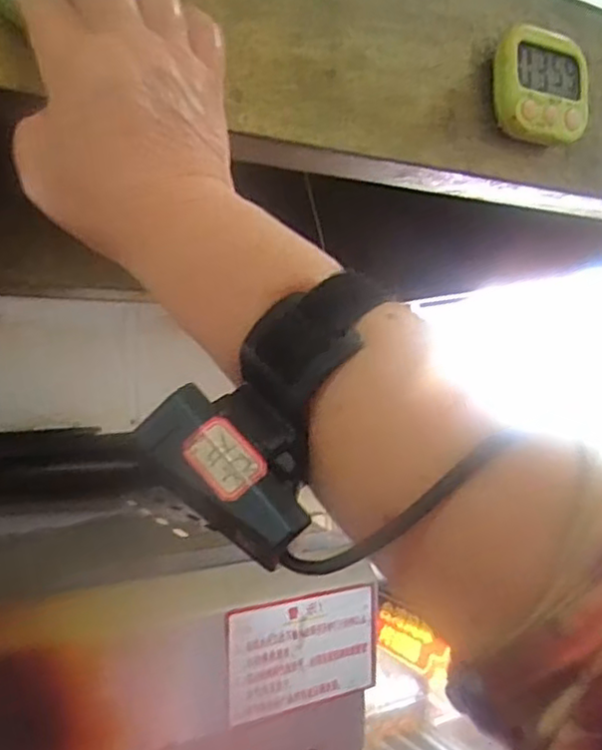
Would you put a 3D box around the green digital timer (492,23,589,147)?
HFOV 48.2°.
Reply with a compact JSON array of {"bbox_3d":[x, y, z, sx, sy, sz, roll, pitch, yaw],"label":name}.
[{"bbox_3d":[0.170,-0.201,0.470,0.075,0.076,0.018,0,0,-23],"label":"green digital timer"}]

